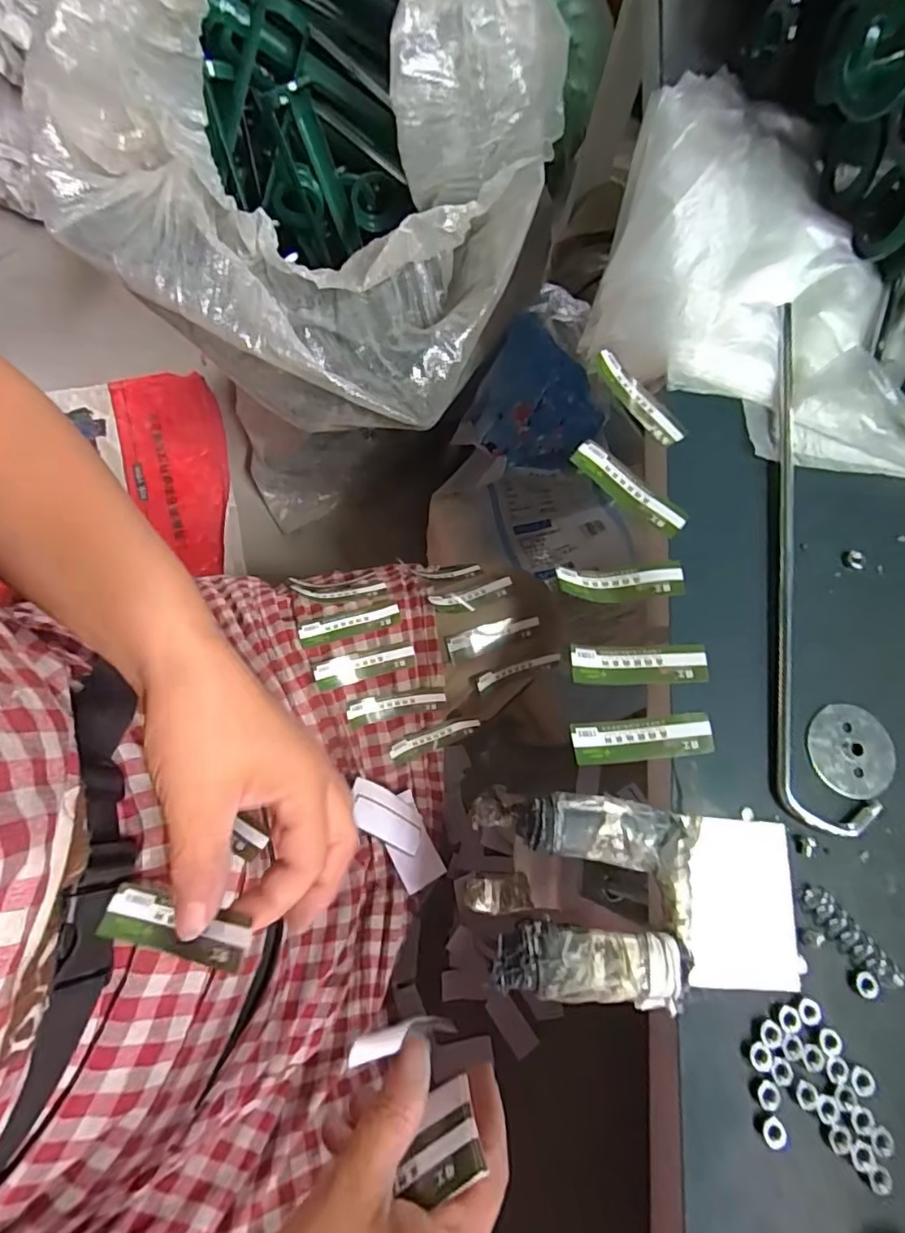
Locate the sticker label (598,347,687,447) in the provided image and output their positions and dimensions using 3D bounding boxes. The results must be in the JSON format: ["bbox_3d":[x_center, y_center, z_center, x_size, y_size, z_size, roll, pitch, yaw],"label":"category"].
[{"bbox_3d":[0.116,-0.136,0.344,0.017,0.009,0.072,-38,80,-16],"label":"sticker label"}]

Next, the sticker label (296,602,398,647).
[{"bbox_3d":[-0.077,0.006,0.413,0.074,0.004,0.018,-14,77,-8],"label":"sticker label"}]

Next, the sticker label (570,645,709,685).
[{"bbox_3d":[0.099,0.025,0.292,0.073,0.008,0.021,1,73,-6],"label":"sticker label"}]

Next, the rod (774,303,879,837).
[{"bbox_3d":[0.211,-0.044,0.319,0.046,0.011,0.319,11,72,-3],"label":"rod"}]

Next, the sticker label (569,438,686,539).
[{"bbox_3d":[0.103,-0.075,0.326,0.076,0.005,0.019,39,98,5],"label":"sticker label"}]

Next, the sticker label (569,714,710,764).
[{"bbox_3d":[0.097,0.062,0.280,0.073,0.009,0.021,-4,73,-8],"label":"sticker label"}]

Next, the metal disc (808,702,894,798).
[{"bbox_3d":[0.210,0.070,0.289,0.047,0.004,0.046,2,72,-6],"label":"metal disc"}]

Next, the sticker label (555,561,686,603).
[{"bbox_3d":[0.095,-0.018,0.312,0.070,0.011,0.019,-3,73,-7],"label":"sticker label"}]

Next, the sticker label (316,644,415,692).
[{"bbox_3d":[-0.064,0.037,0.407,0.072,0.005,0.020,-11,96,-14],"label":"sticker label"}]

